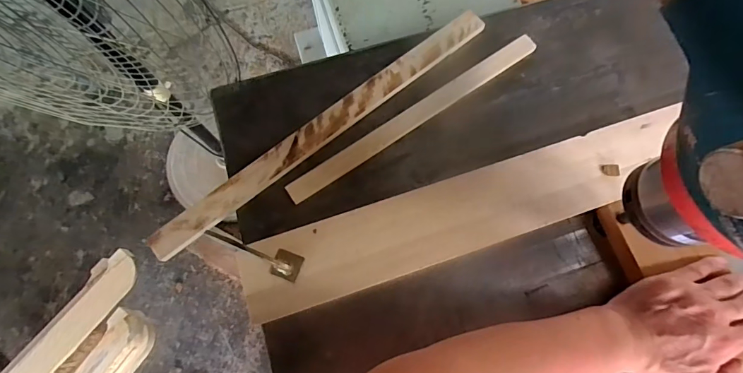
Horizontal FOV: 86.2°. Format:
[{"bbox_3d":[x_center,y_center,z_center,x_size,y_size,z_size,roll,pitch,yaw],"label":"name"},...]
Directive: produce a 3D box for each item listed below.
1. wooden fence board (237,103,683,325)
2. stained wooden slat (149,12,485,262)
[{"bbox_3d":[0.097,0.025,0.417,0.470,0.023,0.084,-17,74,-5],"label":"wooden fence board"},{"bbox_3d":[-0.050,-0.071,0.467,0.460,0.011,0.035,-36,77,-10],"label":"stained wooden slat"}]

